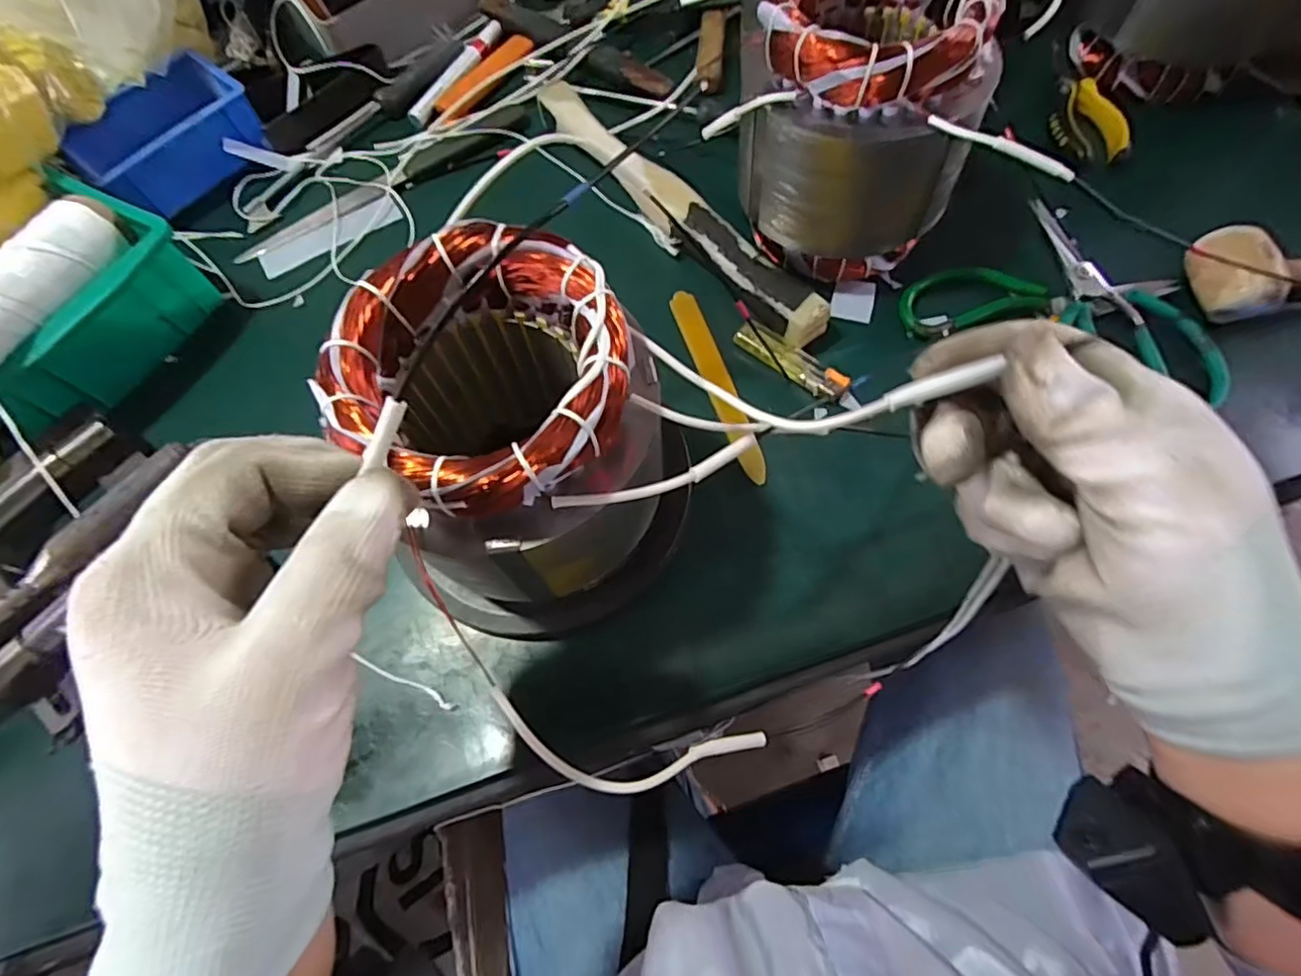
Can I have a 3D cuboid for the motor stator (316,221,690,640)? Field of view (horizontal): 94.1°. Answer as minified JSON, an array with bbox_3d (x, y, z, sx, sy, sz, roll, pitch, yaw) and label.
[{"bbox_3d":[-0.060,-0.015,0.317,0.131,0.169,0.148,-5,69,1],"label":"motor stator"}]

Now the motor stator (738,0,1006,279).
[{"bbox_3d":[0.135,-0.248,0.413,0.132,0.159,0.128,-1,69,2],"label":"motor stator"}]

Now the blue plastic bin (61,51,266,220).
[{"bbox_3d":[-0.413,-0.299,0.523,0.144,0.050,0.087,-42,73,-13],"label":"blue plastic bin"}]

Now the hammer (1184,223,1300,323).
[{"bbox_3d":[0.516,-0.159,0.417,0.270,0.039,0.063,-7,69,0],"label":"hammer"}]

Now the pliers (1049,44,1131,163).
[{"bbox_3d":[0.361,-0.333,0.511,0.049,0.020,0.146,3,69,4],"label":"pliers"}]

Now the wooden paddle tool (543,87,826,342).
[{"bbox_3d":[0.010,-0.228,0.481,0.036,0.031,0.331,-37,72,-11],"label":"wooden paddle tool"}]

